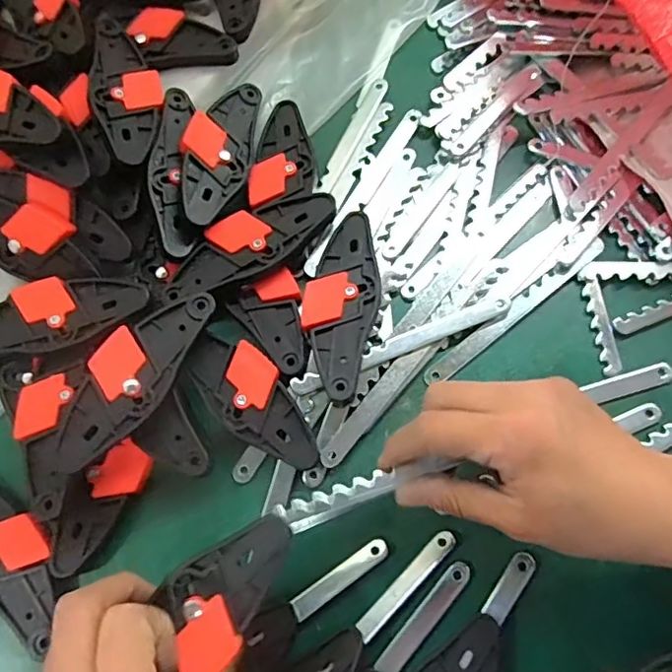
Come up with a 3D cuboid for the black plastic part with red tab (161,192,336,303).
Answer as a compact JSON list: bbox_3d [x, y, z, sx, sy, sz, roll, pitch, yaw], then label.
[{"bbox_3d":[-0.058,-0.061,0.378,0.120,0.014,0.042,-23,72,-4],"label":"black plastic part with red tab"}]

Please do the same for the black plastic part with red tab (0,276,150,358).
[{"bbox_3d":[-0.175,-0.013,0.348,0.122,0.012,0.042,-11,72,0],"label":"black plastic part with red tab"}]

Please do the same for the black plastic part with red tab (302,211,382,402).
[{"bbox_3d":[0.004,-0.022,0.365,0.045,0.017,0.121,12,73,8],"label":"black plastic part with red tab"}]

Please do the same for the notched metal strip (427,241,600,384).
[{"bbox_3d":[0.117,-0.016,0.372,0.145,0.009,0.013,-38,74,-8],"label":"notched metal strip"}]

